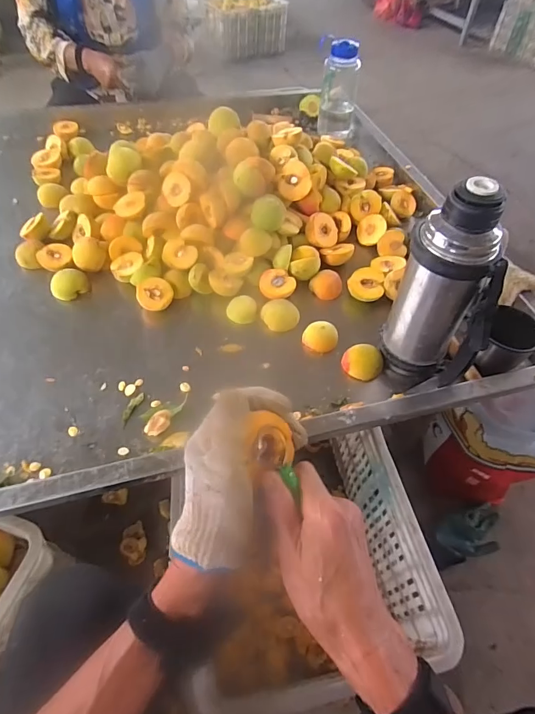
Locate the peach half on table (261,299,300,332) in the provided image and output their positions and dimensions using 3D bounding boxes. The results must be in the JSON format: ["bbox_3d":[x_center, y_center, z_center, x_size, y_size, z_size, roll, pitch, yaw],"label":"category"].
[{"bbox_3d":[0.022,-0.071,0.676,0.064,0.025,0.053,3,52,0],"label":"peach half on table"}]

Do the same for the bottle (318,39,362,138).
[{"bbox_3d":[0.198,-0.732,1.084,0.096,0.209,0.094,7,53,3],"label":"bottle"}]

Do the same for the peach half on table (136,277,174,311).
[{"bbox_3d":[-0.195,-0.105,0.696,0.060,0.031,0.058,-6,78,-18],"label":"peach half on table"}]

